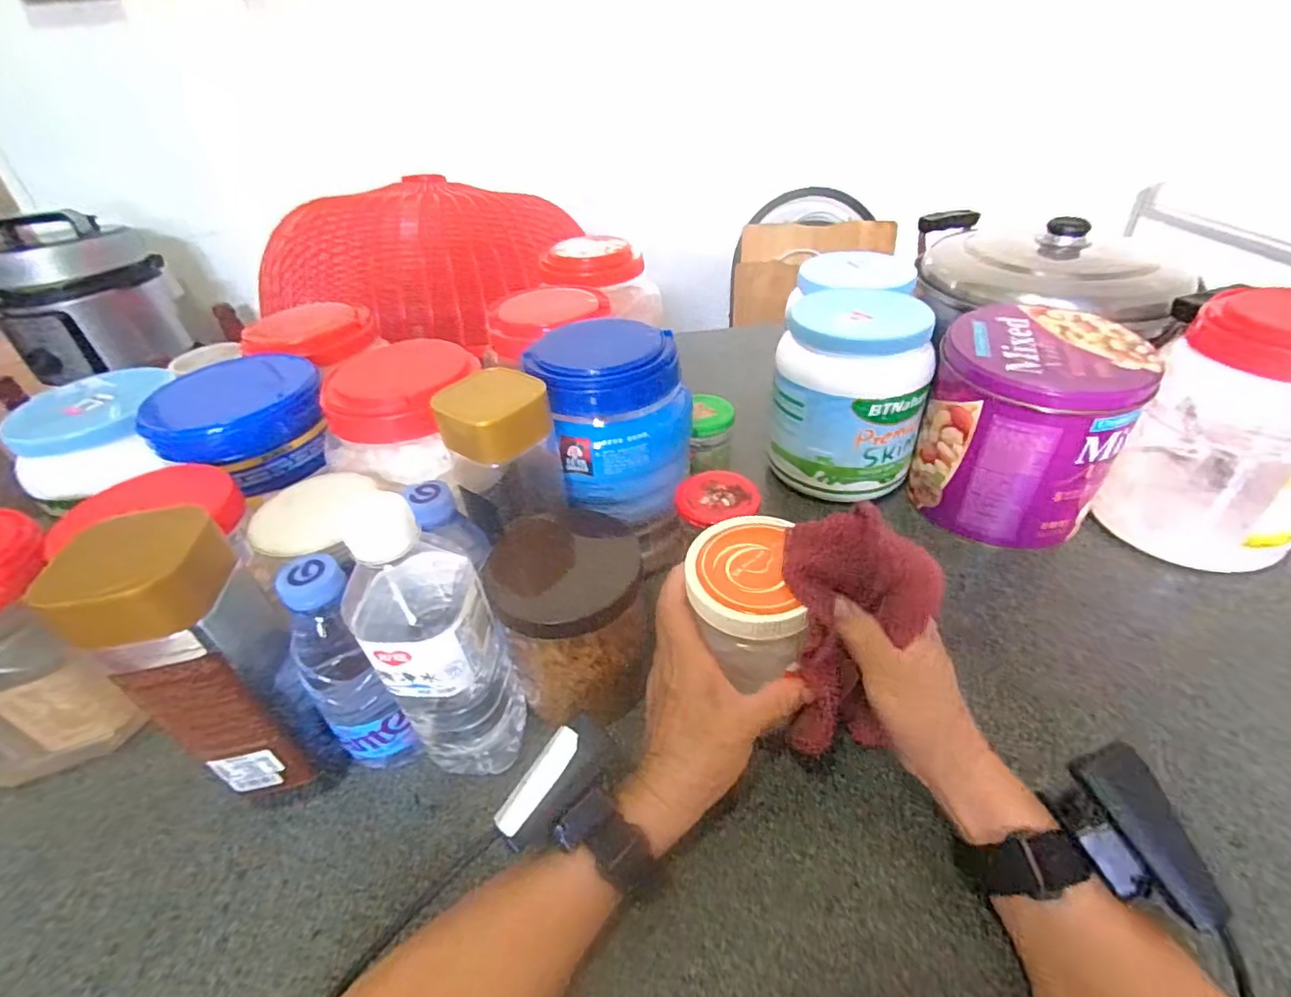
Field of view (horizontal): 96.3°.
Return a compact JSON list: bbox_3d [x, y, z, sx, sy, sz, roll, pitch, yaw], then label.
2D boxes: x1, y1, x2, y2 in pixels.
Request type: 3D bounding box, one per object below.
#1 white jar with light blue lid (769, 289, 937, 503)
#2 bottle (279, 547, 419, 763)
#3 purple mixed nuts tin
[{"bbox_3d":[0.193,-0.101,0.560,0.137,0.164,0.131,6,40,13],"label":"white jar with light blue lid"},{"bbox_3d":[-0.180,0.110,0.357,0.050,0.162,0.052,-3,39,2],"label":"bottle"},{"bbox_3d":[0.330,-0.065,0.517,0.149,0.158,0.140,15,43,22],"label":"purple mixed nuts tin"}]

